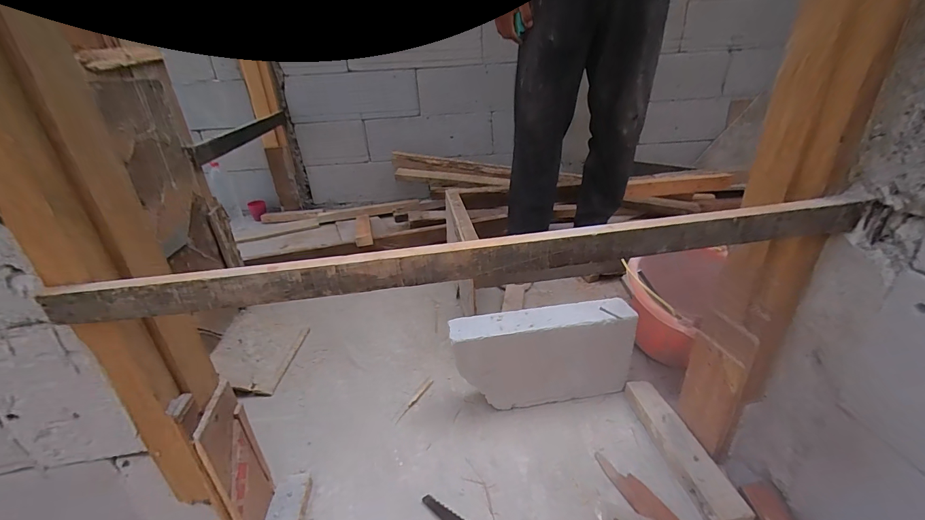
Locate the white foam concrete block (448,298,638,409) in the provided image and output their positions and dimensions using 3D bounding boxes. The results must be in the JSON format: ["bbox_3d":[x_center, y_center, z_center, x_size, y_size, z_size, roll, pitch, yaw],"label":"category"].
[{"bbox_3d":[0.165,0.199,0.809,0.364,0.196,0.079,-8,27,-5],"label":"white foam concrete block"}]

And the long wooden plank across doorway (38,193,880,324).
[{"bbox_3d":[0.049,-0.006,0.412,0.843,0.052,0.015,-8,27,-6],"label":"long wooden plank across doorway"}]

